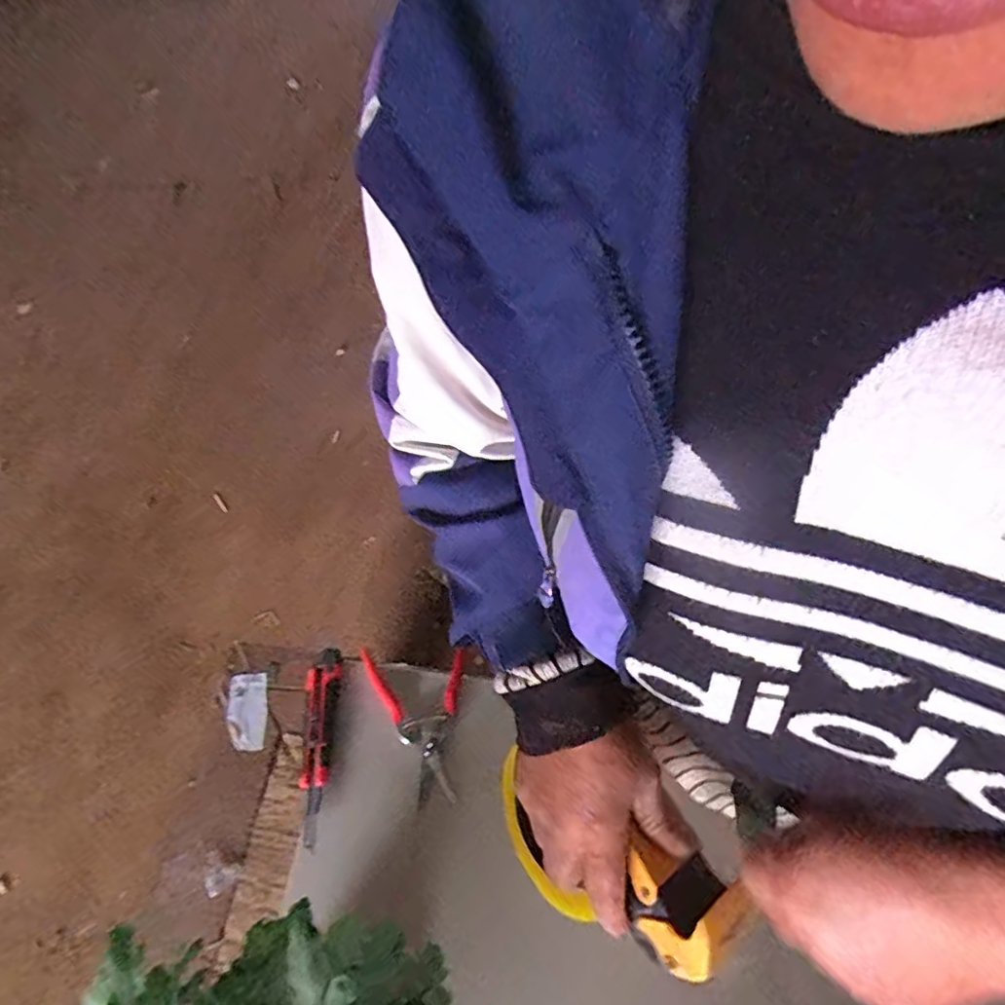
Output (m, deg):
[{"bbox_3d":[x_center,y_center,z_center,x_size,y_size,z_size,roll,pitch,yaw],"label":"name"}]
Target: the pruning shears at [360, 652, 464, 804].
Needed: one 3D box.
[{"bbox_3d":[-0.095,0.235,0.643,0.111,0.032,0.156,-5,62,2],"label":"pruning shears"}]

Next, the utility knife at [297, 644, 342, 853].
[{"bbox_3d":[-0.196,0.249,0.630,0.036,0.025,0.190,-3,62,3],"label":"utility knife"}]

